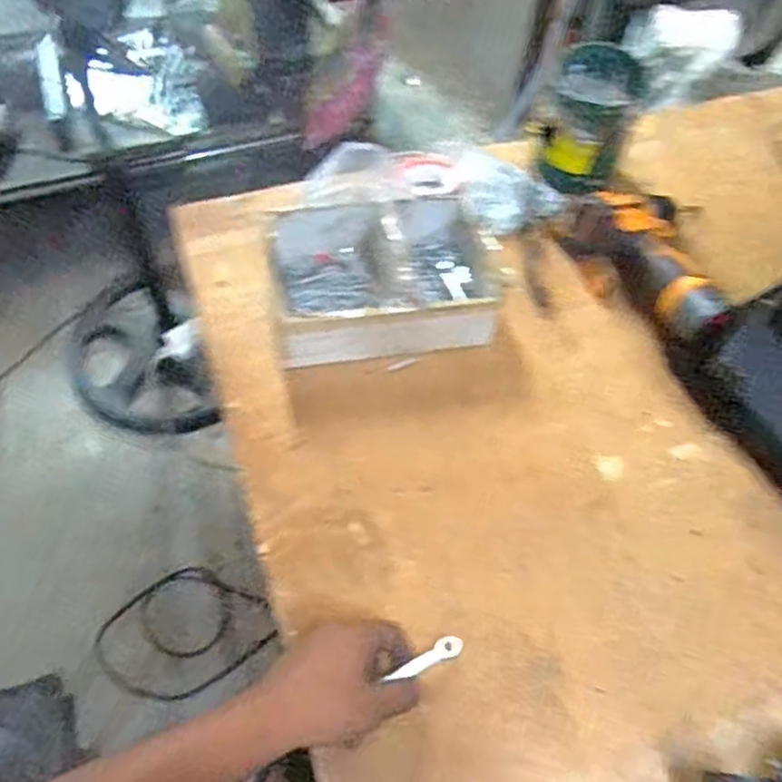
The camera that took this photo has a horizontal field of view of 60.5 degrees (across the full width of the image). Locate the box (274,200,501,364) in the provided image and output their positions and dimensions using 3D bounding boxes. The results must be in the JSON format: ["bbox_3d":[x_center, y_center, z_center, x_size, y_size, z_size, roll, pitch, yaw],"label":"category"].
[{"bbox_3d":[-0.006,-0.126,0.683,0.222,0.096,0.173,-6,60,-6],"label":"box"}]

